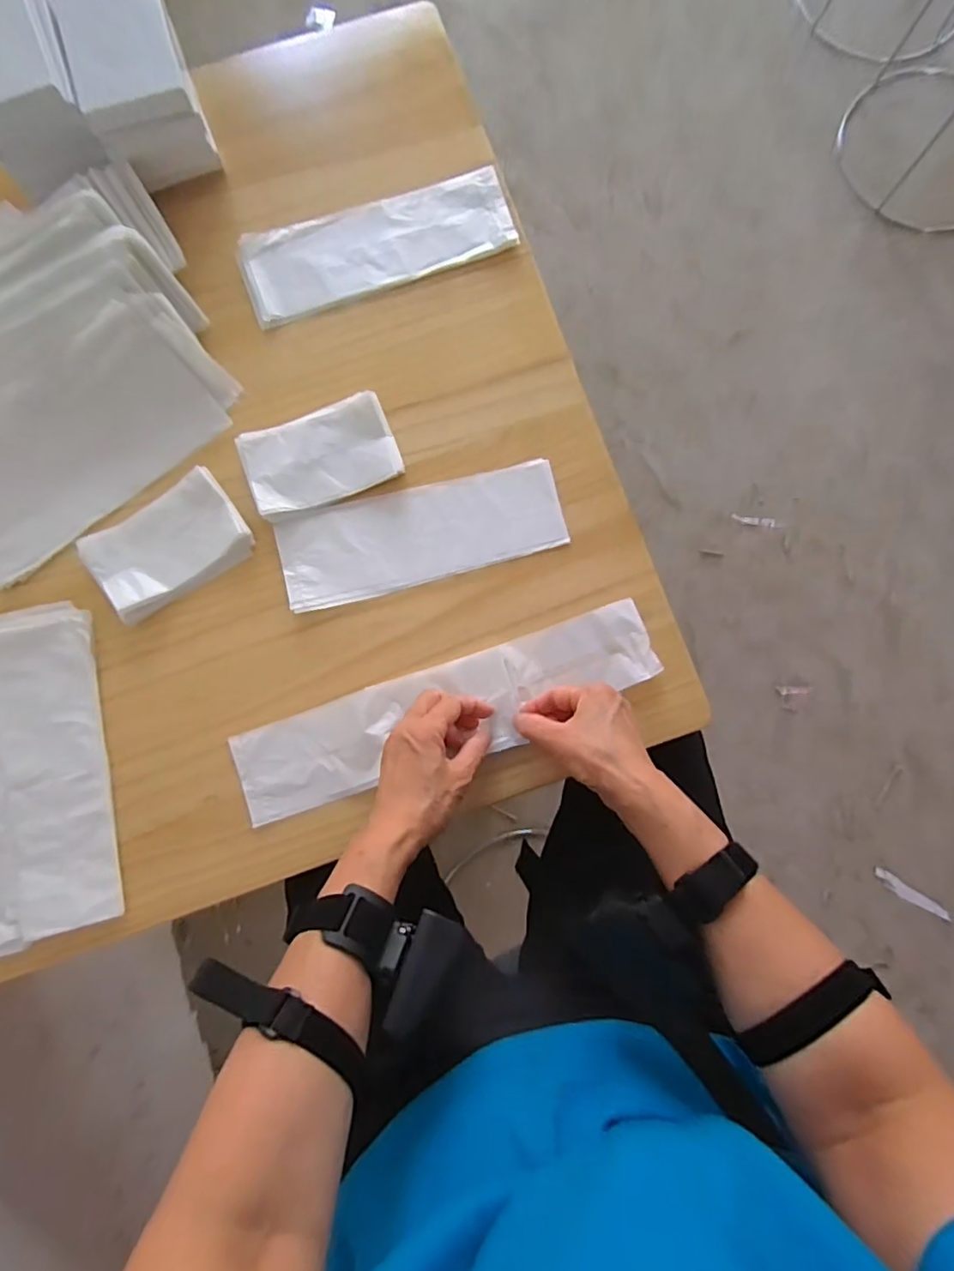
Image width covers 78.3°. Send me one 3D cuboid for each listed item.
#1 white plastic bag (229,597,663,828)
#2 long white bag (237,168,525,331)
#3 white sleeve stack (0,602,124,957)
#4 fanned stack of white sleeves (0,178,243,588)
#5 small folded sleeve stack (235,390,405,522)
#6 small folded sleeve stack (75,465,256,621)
[{"bbox_3d":[-0.026,0.063,0.490,0.358,0.019,0.079,-21,84,-1],"label":"white plastic bag"},{"bbox_3d":[-0.092,-0.363,0.545,0.247,0.018,0.083,-19,84,-1],"label":"long white bag"},{"bbox_3d":[-0.395,0.122,0.492,0.177,0.017,0.260,-17,84,-1],"label":"white sleeve stack"},{"bbox_3d":[-0.402,-0.249,0.505,0.279,0.075,0.303,-39,84,-3],"label":"fanned stack of white sleeves"},{"bbox_3d":[-0.138,-0.159,0.519,0.129,0.024,0.080,-22,84,-1],"label":"small folded sleeve stack"},{"bbox_3d":[-0.269,-0.078,0.511,0.130,0.020,0.080,-31,84,-2],"label":"small folded sleeve stack"}]

